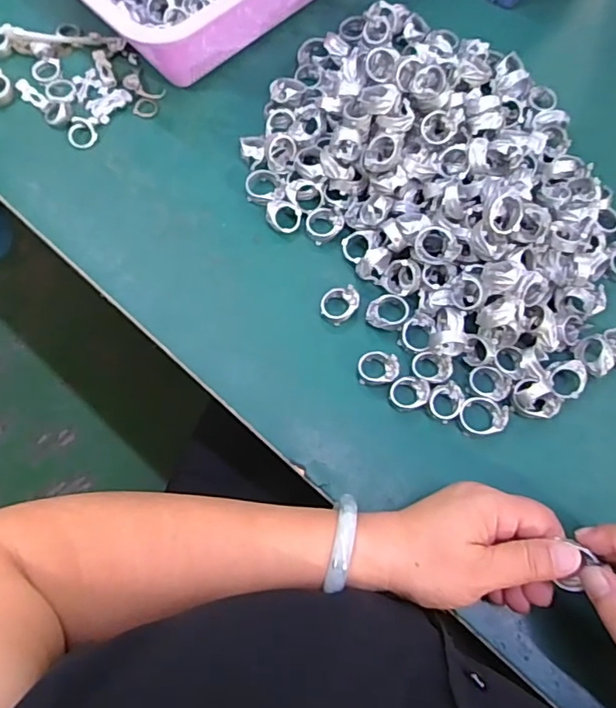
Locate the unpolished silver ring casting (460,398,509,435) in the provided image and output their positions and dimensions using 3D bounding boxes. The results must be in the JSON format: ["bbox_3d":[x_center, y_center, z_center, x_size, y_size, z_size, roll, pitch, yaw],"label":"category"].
[{"bbox_3d":[0.120,0.043,0.378,0.032,0.013,0.024,10,73,2],"label":"unpolished silver ring casting"}]

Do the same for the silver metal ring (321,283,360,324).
[{"bbox_3d":[0.024,-0.038,0.404,0.024,0.010,0.030,42,76,11],"label":"silver metal ring"}]

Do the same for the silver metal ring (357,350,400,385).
[{"bbox_3d":[0.050,0.010,0.386,0.028,0.015,0.022,3,73,0],"label":"silver metal ring"}]

